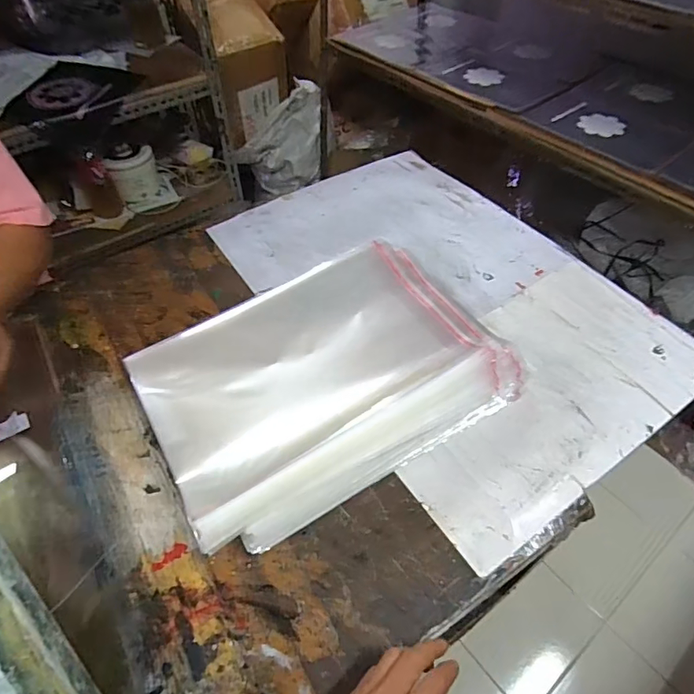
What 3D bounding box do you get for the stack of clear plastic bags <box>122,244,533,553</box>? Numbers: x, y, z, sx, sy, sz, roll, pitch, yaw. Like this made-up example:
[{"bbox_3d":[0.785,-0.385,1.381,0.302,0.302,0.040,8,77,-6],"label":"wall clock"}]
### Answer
[{"bbox_3d":[-0.027,0.034,0.616,0.413,0.091,0.284,-26,55,-18],"label":"stack of clear plastic bags"}]

